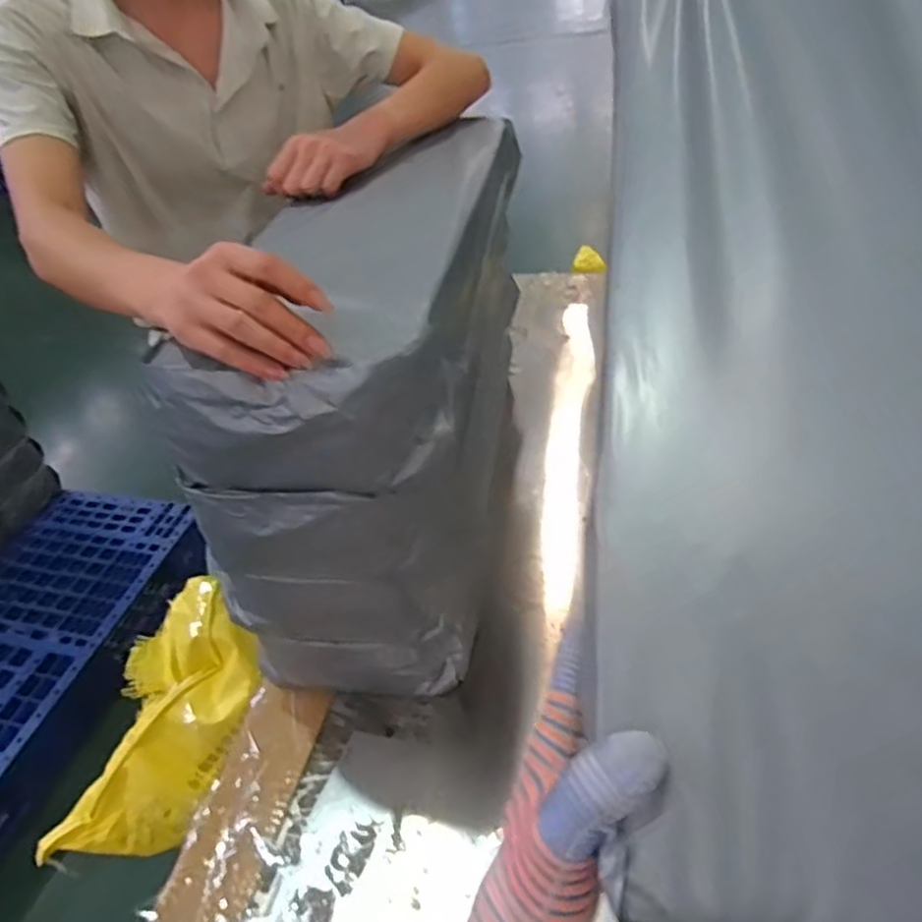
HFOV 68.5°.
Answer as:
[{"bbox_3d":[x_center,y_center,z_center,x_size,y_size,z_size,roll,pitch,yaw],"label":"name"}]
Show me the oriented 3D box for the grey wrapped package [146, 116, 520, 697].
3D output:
[{"bbox_3d":[-0.088,-0.187,0.680,0.222,0.127,0.529,0,41,9],"label":"grey wrapped package"}]

